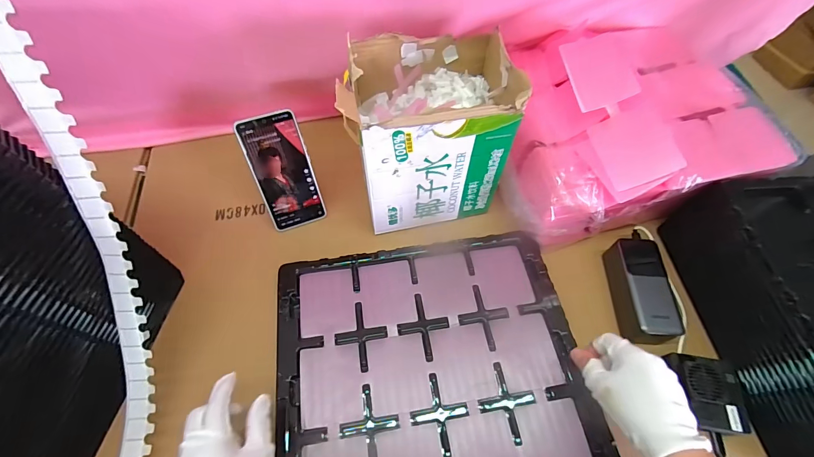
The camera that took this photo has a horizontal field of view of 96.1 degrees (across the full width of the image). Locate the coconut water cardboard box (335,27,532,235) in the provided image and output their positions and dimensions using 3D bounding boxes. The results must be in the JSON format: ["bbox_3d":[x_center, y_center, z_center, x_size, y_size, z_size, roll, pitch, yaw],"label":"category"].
[{"bbox_3d":[0.022,-0.126,0.494,0.198,0.205,0.150,-9,59,-6],"label":"coconut water cardboard box"}]

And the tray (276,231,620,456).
[{"bbox_3d":[0.030,0.172,0.450,0.363,0.013,0.330,-8,59,-5],"label":"tray"}]

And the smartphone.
[{"bbox_3d":[-0.171,-0.076,0.513,0.077,0.162,0.004,-19,31,-13],"label":"smartphone"}]

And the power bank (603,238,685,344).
[{"bbox_3d":[0.307,0.080,0.482,0.055,0.051,0.141,4,58,2],"label":"power bank"}]

